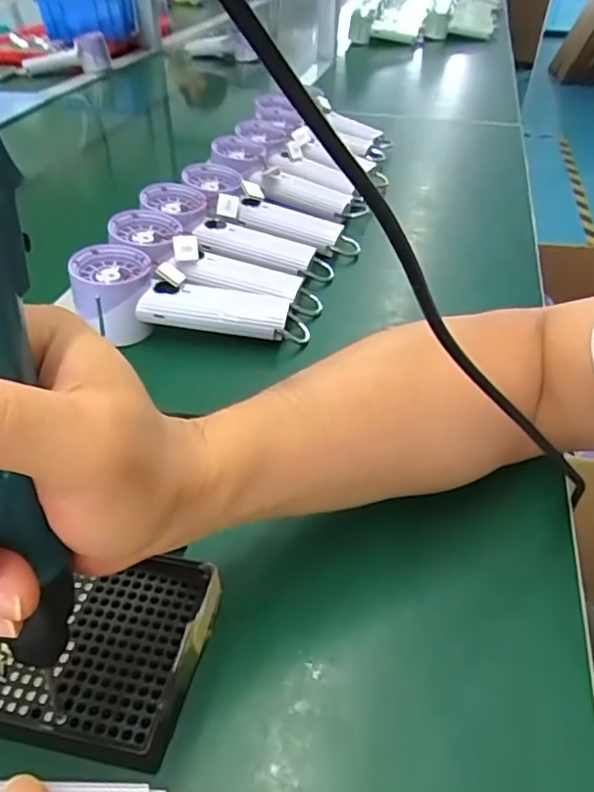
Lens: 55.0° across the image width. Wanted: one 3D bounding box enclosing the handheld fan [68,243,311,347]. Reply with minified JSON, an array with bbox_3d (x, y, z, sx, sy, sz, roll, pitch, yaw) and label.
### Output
[{"bbox_3d":[-0.086,-0.074,0.473,0.195,0.058,0.065,10,40,-6],"label":"handheld fan"}]

